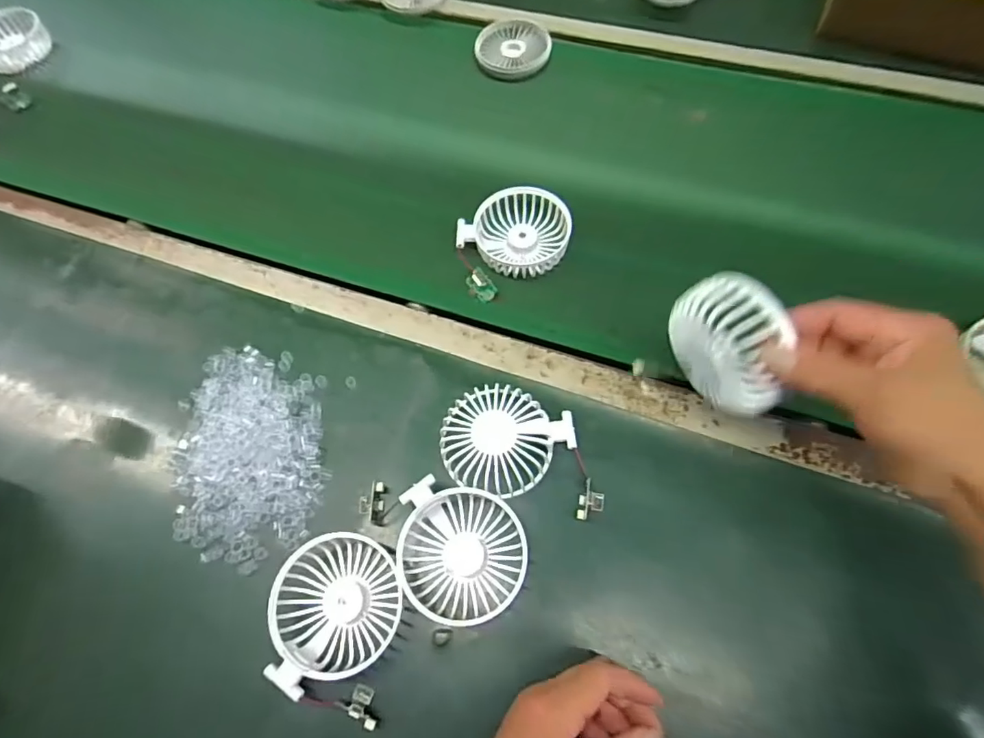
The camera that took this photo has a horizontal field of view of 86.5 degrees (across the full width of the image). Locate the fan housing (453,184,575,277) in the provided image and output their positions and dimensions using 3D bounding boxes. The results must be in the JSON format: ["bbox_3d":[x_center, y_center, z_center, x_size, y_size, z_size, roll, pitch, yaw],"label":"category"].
[{"bbox_3d":[0.027,-0.131,0.503,0.093,0.026,0.088,-1,65,2],"label":"fan housing"}]

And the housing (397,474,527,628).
[{"bbox_3d":[-0.023,0.134,0.379,0.092,0.033,0.087,13,66,9],"label":"housing"}]

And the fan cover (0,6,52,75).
[{"bbox_3d":[-0.617,-0.416,0.661,0.078,0.033,0.079,10,66,7],"label":"fan cover"}]

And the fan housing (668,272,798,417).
[{"bbox_3d":[0.154,-0.015,0.339,0.036,0.074,0.086,-23,65,-10],"label":"fan housing"}]

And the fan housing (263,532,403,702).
[{"bbox_3d":[-0.106,0.166,0.364,0.085,0.031,0.094,-4,65,1],"label":"fan housing"}]

